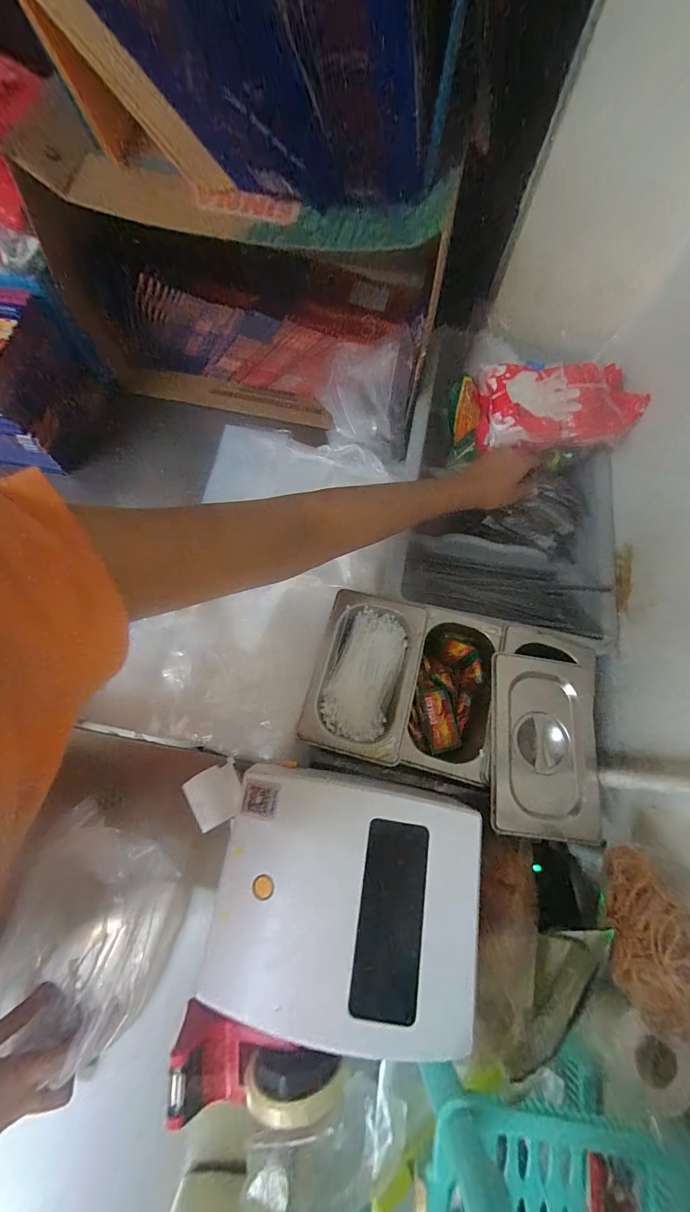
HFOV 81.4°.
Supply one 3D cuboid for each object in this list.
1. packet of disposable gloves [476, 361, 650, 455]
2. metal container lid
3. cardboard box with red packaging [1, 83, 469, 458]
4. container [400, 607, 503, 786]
[{"bbox_3d":[0.294,-0.283,0.570,0.204,0.057,0.143,1,70,-2],"label":"packet of disposable gloves"},{"bbox_3d":[0.215,0.146,0.428,0.116,0.017,0.182,9,70,1],"label":"metal container lid"},{"bbox_3d":[-0.129,-0.423,0.579,0.482,0.288,0.216,17,70,3],"label":"cardboard box with red packaging"},{"bbox_3d":[0.119,0.101,0.469,0.093,0.064,0.179,14,70,2],"label":"container"}]

